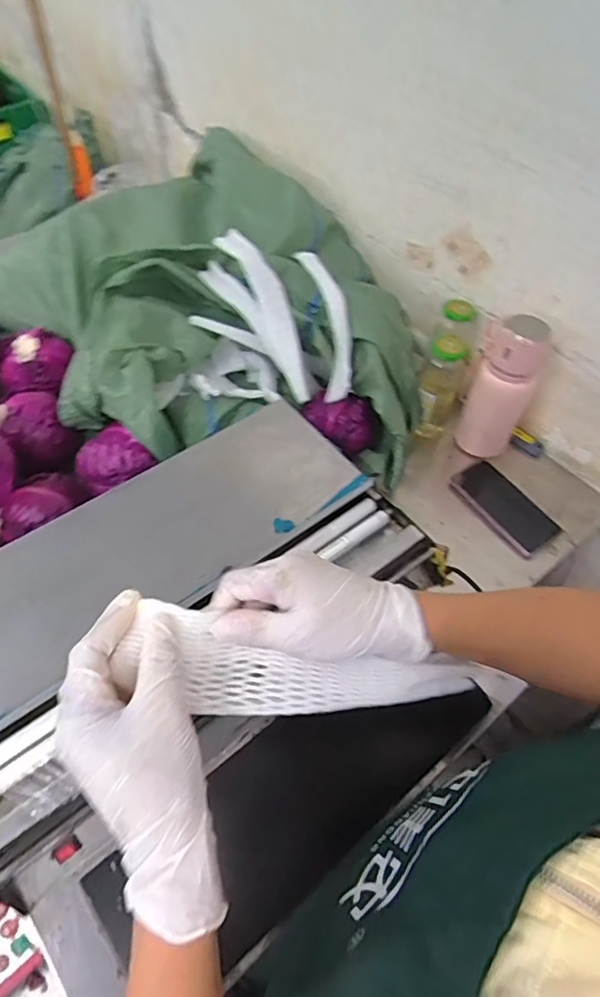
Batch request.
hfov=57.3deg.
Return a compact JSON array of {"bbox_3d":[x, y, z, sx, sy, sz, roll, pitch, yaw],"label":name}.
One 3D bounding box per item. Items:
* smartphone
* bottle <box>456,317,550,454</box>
[{"bbox_3d":[0.294,0.011,0.791,0.076,0.014,0.152,-33,67,-15],"label":"smartphone"},{"bbox_3d":[0.288,-0.159,0.788,0.084,0.215,0.067,12,53,6],"label":"bottle"}]

